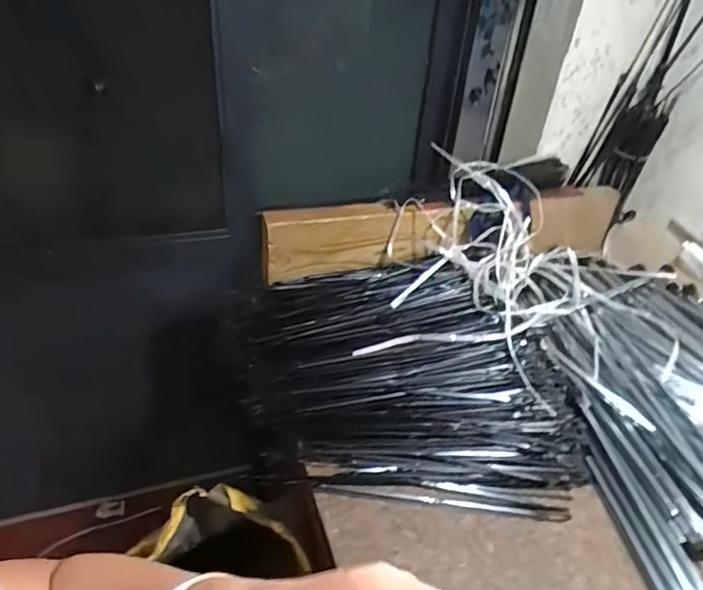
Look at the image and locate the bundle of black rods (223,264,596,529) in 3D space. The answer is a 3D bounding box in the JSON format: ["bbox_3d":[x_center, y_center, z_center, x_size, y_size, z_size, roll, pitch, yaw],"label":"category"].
[{"bbox_3d":[0.055,0.079,0.615,0.394,0.091,0.308,6,35,-2],"label":"bundle of black rods"}]

